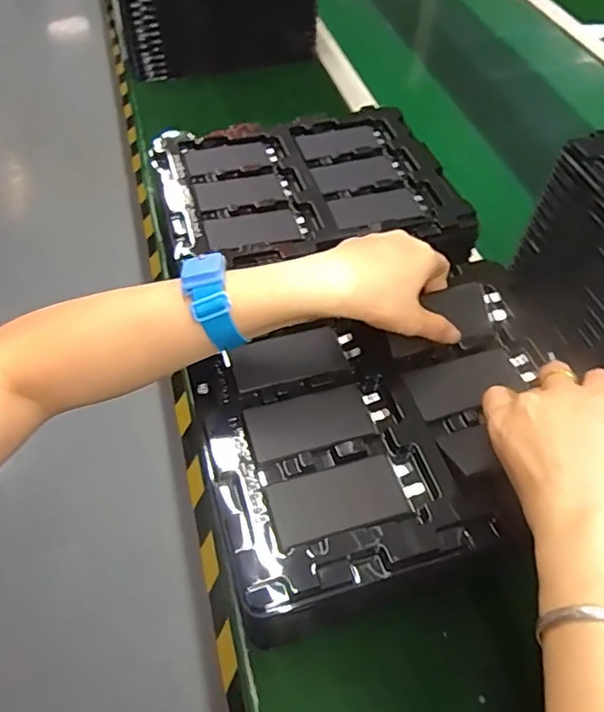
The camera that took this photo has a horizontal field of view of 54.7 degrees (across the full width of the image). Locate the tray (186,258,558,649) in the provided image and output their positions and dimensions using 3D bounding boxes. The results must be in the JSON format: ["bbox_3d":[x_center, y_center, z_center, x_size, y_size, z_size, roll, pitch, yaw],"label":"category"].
[{"bbox_3d":[0.066,0.043,0.396,0.261,0.033,0.199,-15,53,-13],"label":"tray"}]

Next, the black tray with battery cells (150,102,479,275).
[{"bbox_3d":[0.005,-0.166,0.576,0.275,0.025,0.217,-11,53,-10],"label":"black tray with battery cells"}]

